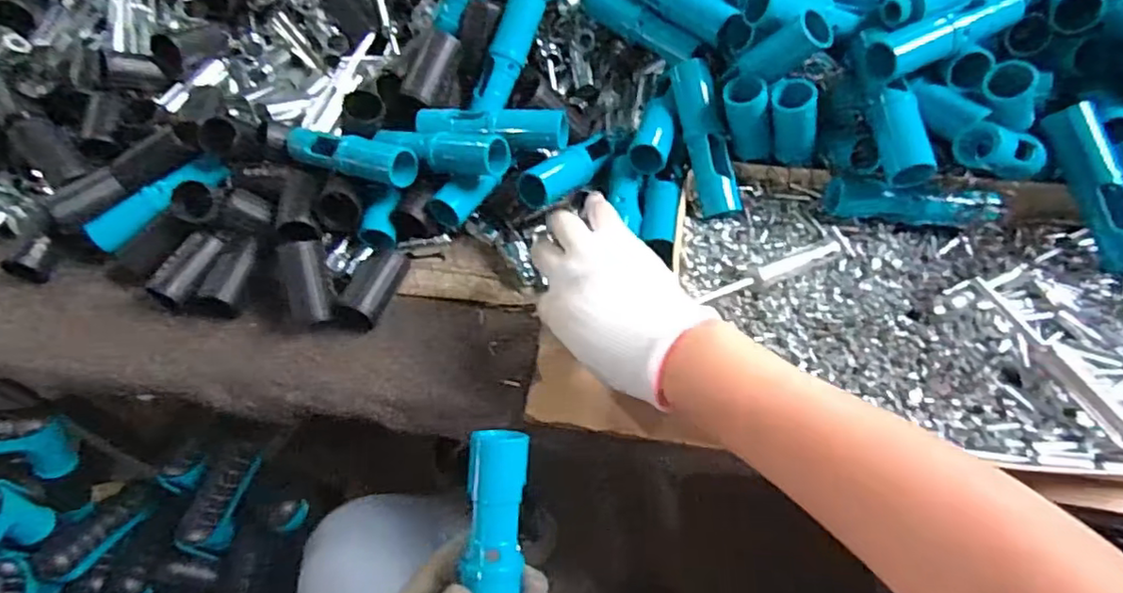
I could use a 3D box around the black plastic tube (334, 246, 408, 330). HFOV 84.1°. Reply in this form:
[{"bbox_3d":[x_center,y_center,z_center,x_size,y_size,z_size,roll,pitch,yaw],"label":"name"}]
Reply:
[{"bbox_3d":[-0.149,-0.005,0.498,0.034,0.031,0.066,19,59,15],"label":"black plastic tube"}]

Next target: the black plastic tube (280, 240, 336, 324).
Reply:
[{"bbox_3d":[-0.197,-0.011,0.485,0.032,0.023,0.063,-12,94,-5],"label":"black plastic tube"}]

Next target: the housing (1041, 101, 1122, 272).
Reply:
[{"bbox_3d":[0.383,-0.078,0.442,0.021,0.025,0.122,-18,85,-9],"label":"housing"}]

